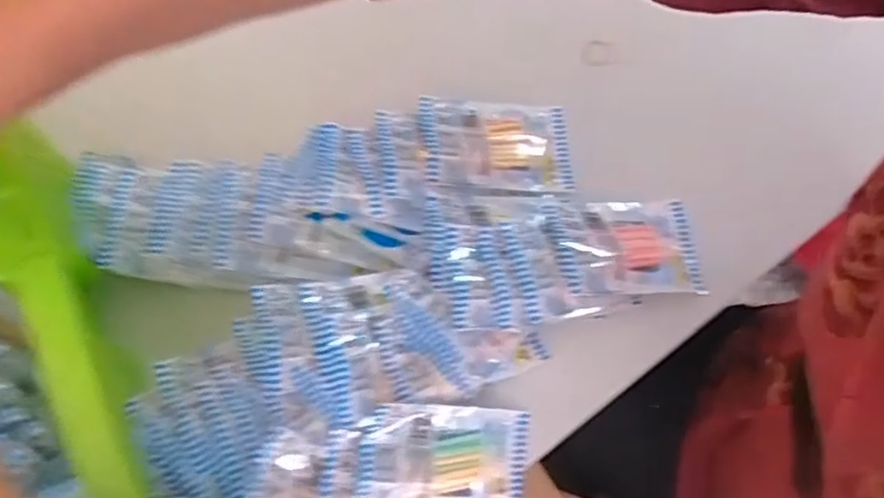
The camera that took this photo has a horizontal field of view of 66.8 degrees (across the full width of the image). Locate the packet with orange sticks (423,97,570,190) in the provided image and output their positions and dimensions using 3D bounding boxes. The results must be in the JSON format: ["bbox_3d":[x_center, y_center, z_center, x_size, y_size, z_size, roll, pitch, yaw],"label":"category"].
[{"bbox_3d":[0.038,-0.071,0.451,0.106,0.006,0.063,1,70,-22],"label":"packet with orange sticks"}]

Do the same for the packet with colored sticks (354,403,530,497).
[{"bbox_3d":[0.004,0.124,0.393,0.104,0.005,0.063,13,78,-23],"label":"packet with colored sticks"}]

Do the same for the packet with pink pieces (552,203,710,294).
[{"bbox_3d":[0.120,-0.004,0.432,0.102,0.011,0.065,1,61,-22],"label":"packet with pink pieces"}]

